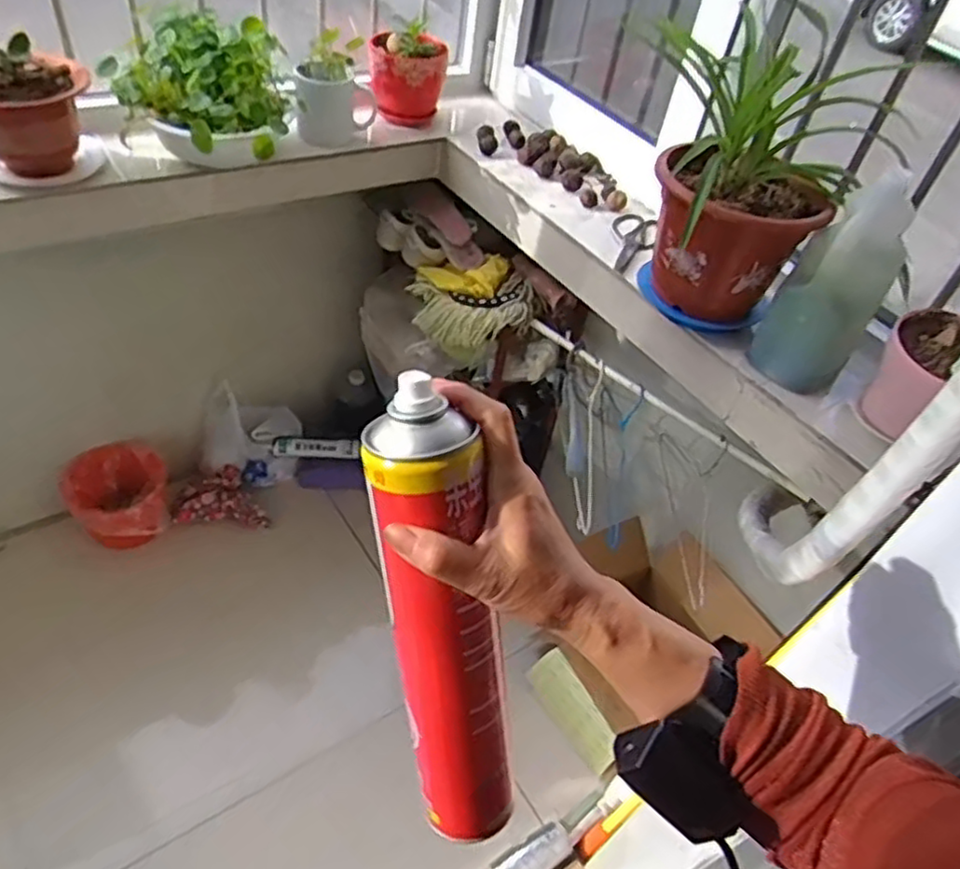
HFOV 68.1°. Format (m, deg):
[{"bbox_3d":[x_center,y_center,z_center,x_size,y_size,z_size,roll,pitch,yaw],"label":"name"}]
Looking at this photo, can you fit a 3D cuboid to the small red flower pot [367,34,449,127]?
[{"bbox_3d":[-0.135,-0.670,1.343,0.142,0.125,0.110,1,44,-2],"label":"small red flower pot"}]

